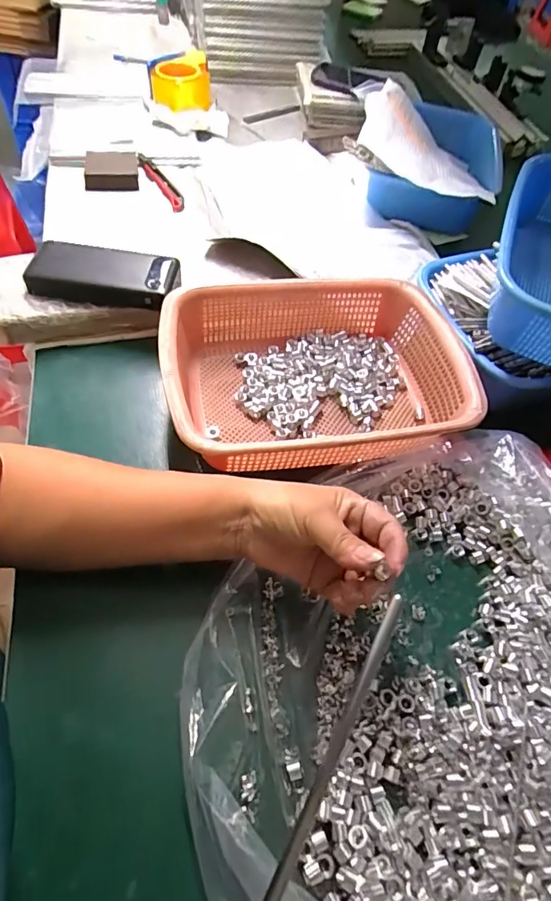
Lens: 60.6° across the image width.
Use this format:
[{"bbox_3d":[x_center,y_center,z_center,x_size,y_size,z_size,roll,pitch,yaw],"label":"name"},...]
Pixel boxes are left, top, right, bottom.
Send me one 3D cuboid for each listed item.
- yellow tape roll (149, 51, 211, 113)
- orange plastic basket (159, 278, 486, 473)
[{"bbox_3d":[-0.174,-0.677,0.861,0.105,0.048,0.121,-4,57,-8],"label":"yellow tape roll"},{"bbox_3d":[0.041,-0.078,0.475,0.285,0.076,0.209,-7,57,-8],"label":"orange plastic basket"}]

